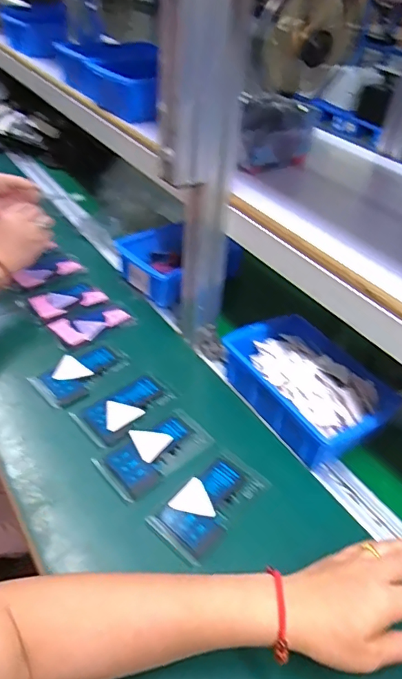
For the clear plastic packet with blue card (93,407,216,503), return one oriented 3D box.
[{"bbox_3d":[-0.054,0.132,0.570,0.126,0.013,0.069,-25,49,-32],"label":"clear plastic packet with blue card"}]

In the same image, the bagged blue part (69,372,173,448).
[{"bbox_3d":[-0.095,0.087,0.618,0.119,0.011,0.067,-29,51,-35],"label":"bagged blue part"}]

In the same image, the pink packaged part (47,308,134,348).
[{"bbox_3d":[-0.163,-0.020,0.736,0.117,0.013,0.053,-11,42,-20],"label":"pink packaged part"}]

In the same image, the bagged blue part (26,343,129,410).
[{"bbox_3d":[-0.161,0.043,0.662,0.072,0.012,0.124,34,47,30],"label":"bagged blue part"}]

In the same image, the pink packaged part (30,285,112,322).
[{"bbox_3d":[-0.214,-0.068,0.786,0.112,0.018,0.072,-20,46,-28],"label":"pink packaged part"}]

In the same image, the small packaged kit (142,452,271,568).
[{"bbox_3d":[0.012,0.177,0.525,0.067,0.012,0.126,32,46,28],"label":"small packaged kit"}]

